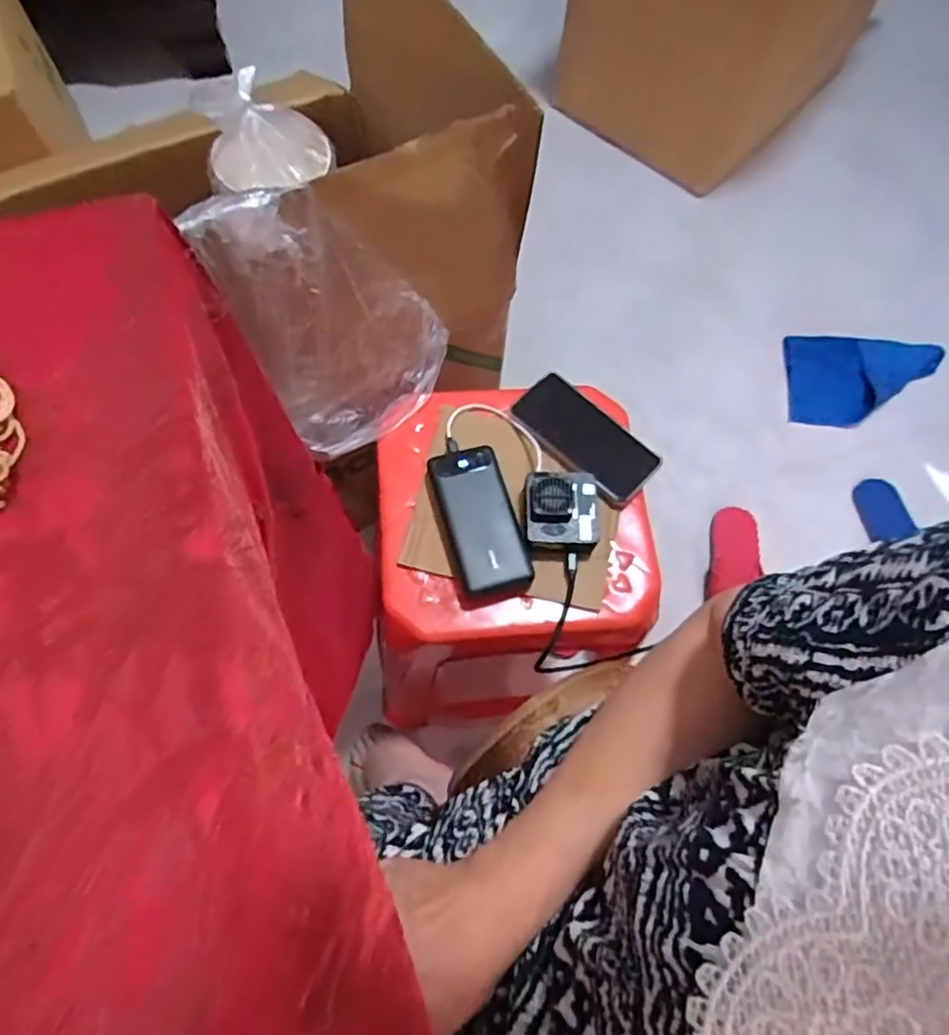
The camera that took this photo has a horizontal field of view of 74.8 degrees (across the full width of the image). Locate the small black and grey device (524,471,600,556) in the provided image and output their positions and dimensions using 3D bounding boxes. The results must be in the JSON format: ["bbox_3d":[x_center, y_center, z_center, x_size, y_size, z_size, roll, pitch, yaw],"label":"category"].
[{"bbox_3d":[0.088,-0.005,0.630,0.074,0.047,0.079,2,68,-1],"label":"small black and grey device"}]

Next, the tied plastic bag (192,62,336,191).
[{"bbox_3d":[-0.283,-0.506,0.826,0.165,0.104,0.119,2,68,-1],"label":"tied plastic bag"}]

